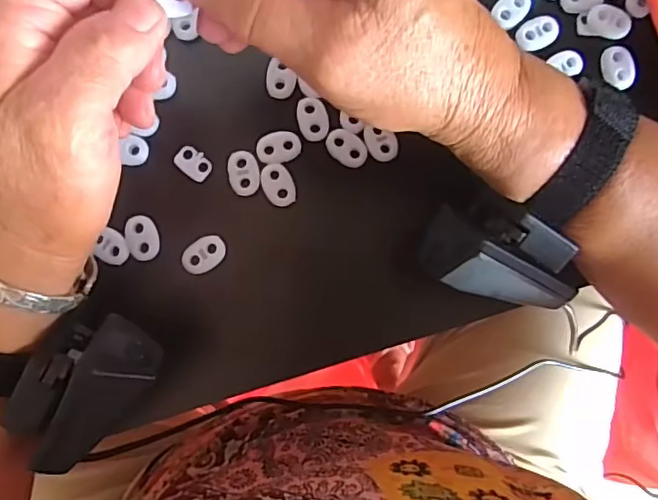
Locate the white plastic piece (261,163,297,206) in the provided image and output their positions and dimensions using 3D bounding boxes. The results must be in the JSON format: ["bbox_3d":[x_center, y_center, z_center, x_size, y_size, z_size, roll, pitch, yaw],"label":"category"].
[{"bbox_3d":[-0.025,-0.033,0.286,0.015,0.004,0.022,-18,91,-3],"label":"white plastic piece"}]

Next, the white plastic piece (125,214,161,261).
[{"bbox_3d":[-0.093,-0.006,0.284,0.015,0.004,0.023,-17,91,-3],"label":"white plastic piece"}]

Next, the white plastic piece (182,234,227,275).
[{"bbox_3d":[-0.063,0.002,0.284,0.023,0.004,0.016,-38,92,-3],"label":"white plastic piece"}]

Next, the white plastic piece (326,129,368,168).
[{"bbox_3d":[0.009,-0.052,0.289,0.022,0.004,0.015,34,88,-3],"label":"white plastic piece"}]

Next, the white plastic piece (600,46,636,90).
[{"bbox_3d":[0.151,-0.095,0.295,0.015,0.005,0.022,-10,90,-3],"label":"white plastic piece"}]

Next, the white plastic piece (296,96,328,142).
[{"bbox_3d":[-0.008,-0.067,0.288,0.015,0.004,0.022,-16,91,-3],"label":"white plastic piece"}]

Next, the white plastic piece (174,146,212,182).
[{"bbox_3d":[-0.069,-0.044,0.288,0.019,0.004,0.013,35,88,-3],"label":"white plastic piece"}]

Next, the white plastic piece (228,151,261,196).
[{"bbox_3d":[-0.043,-0.039,0.285,0.015,0.004,0.023,-6,90,-3],"label":"white plastic piece"}]

